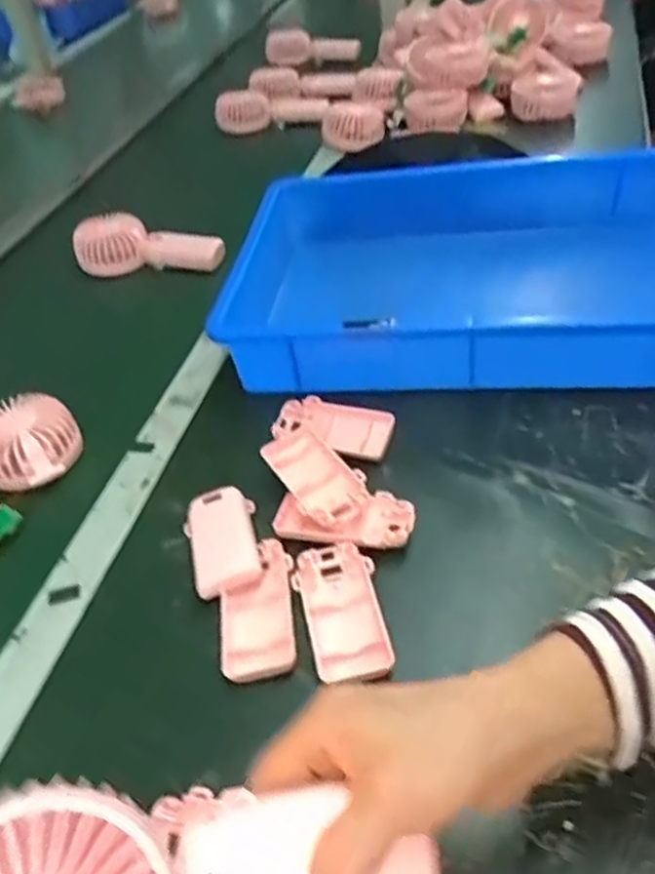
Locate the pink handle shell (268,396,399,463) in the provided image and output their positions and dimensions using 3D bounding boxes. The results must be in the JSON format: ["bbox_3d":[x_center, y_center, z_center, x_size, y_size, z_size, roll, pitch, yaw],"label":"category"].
[{"bbox_3d":[0.005,-0.010,0.568,0.097,0.010,0.048,14,48,21],"label":"pink handle shell"}]

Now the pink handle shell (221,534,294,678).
[{"bbox_3d":[-0.046,0.110,0.451,0.048,0.012,0.097,-5,44,2],"label":"pink handle shell"}]

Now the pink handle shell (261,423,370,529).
[{"bbox_3d":[-0.010,0.030,0.519,0.047,0.019,0.101,-28,48,-20],"label":"pink handle shell"}]

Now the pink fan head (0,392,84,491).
[{"bbox_3d":[-0.260,0.001,0.592,0.086,0.036,0.091,-30,48,-22],"label":"pink fan head"}]

